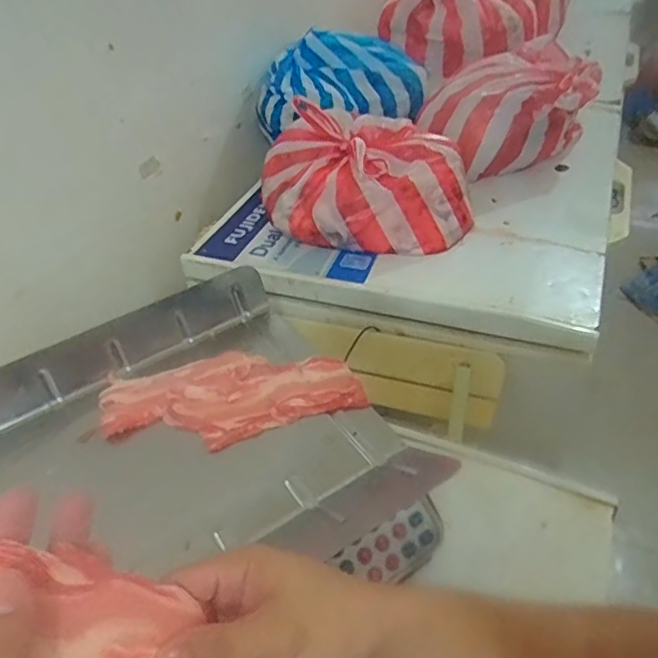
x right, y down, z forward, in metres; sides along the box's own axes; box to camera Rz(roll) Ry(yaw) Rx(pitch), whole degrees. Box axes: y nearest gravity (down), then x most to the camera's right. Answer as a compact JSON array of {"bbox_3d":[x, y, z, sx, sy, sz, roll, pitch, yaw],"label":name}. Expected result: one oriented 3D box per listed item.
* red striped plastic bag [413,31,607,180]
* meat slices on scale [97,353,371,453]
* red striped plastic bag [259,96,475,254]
[{"bbox_3d":[0.331,-0.394,1.124,0.336,0.183,0.185,-18,41,-14],"label":"red striped plastic bag"},{"bbox_3d":[-0.095,0.067,0.585,0.243,0.022,0.097,-12,40,-8],"label":"meat slices on scale"},{"bbox_3d":[0.054,-0.252,0.996,0.334,0.160,0.251,-6,40,0],"label":"red striped plastic bag"}]

